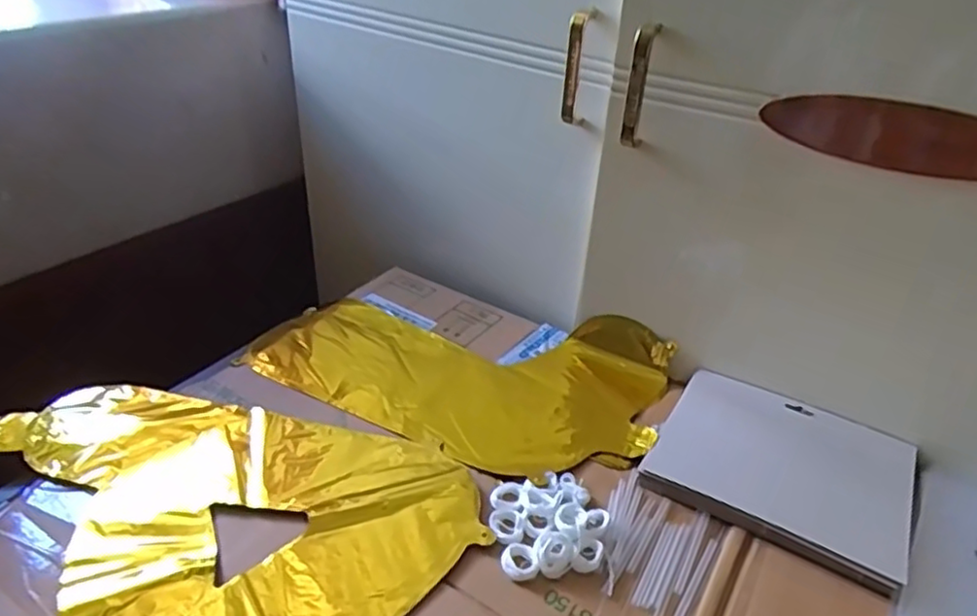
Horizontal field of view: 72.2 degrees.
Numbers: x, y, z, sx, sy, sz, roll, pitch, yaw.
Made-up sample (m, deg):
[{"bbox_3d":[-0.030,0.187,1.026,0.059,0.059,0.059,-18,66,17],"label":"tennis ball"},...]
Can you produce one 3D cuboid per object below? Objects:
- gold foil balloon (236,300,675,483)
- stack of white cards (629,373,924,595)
[{"bbox_3d":[-0.032,0.058,0.663,0.392,0.025,0.225,13,35,13],"label":"gold foil balloon"},{"bbox_3d":[0.249,0.131,0.565,0.196,0.013,0.166,21,37,24],"label":"stack of white cards"}]

